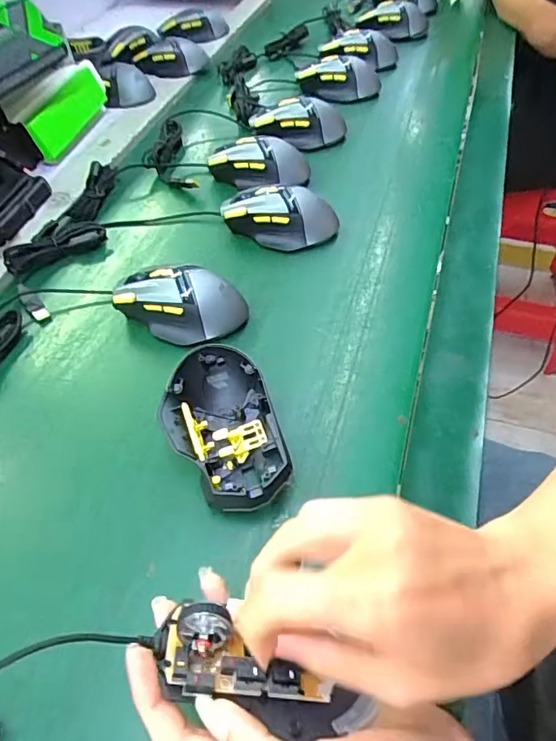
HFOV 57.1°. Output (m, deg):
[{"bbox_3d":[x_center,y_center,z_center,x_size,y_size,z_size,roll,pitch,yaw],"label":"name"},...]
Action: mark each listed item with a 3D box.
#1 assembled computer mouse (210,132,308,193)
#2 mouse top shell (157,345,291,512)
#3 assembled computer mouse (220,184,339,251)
[{"bbox_3d":[-0.022,-0.235,0.578,0.113,0.039,0.072,-7,52,-5],"label":"assembled computer mouse"},{"bbox_3d":[-0.038,0.042,0.358,0.072,0.044,0.119,-20,54,-15],"label":"mouse top shell"},{"bbox_3d":[0.001,-0.157,0.518,0.114,0.043,0.057,7,52,6],"label":"assembled computer mouse"}]

